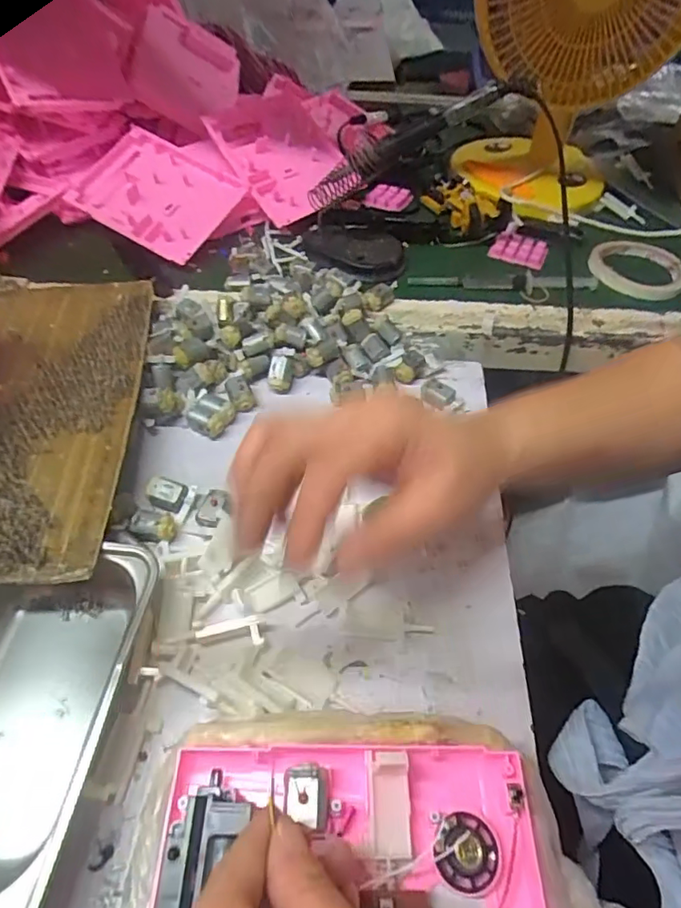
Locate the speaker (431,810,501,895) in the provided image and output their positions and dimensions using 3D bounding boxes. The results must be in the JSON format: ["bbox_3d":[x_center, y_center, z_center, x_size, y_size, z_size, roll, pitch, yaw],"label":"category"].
[{"bbox_3d":[0.056,0.174,0.229,0.028,0.010,0.029,1,52,-1],"label":"speaker"}]

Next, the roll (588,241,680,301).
[{"bbox_3d":[0.323,-0.200,0.569,0.101,0.010,0.101,1,52,-1],"label":"roll"}]

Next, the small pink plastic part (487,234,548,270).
[{"bbox_3d":[0.198,-0.227,0.582,0.058,0.009,0.045,20,54,13],"label":"small pink plastic part"}]

